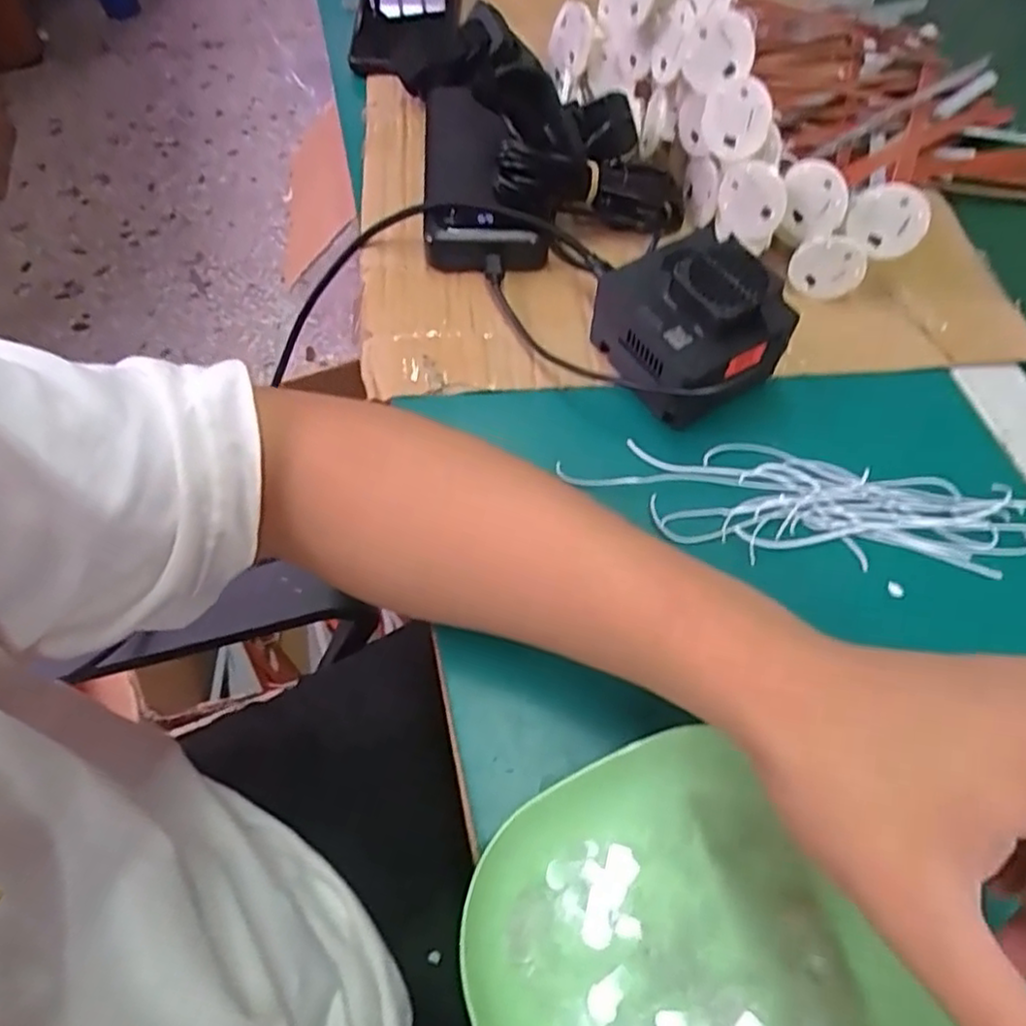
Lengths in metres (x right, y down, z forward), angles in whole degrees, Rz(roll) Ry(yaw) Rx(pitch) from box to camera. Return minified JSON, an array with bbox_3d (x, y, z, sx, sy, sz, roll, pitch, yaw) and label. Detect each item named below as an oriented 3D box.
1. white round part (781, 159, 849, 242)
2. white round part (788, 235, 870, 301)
[{"bbox_3d":[0.159,-0.165,0.365,0.034,0.040,0.007,33,64,16],"label":"white round part"},{"bbox_3d":[0.176,-0.137,0.385,0.039,0.037,0.011,6,60,1],"label":"white round part"}]

